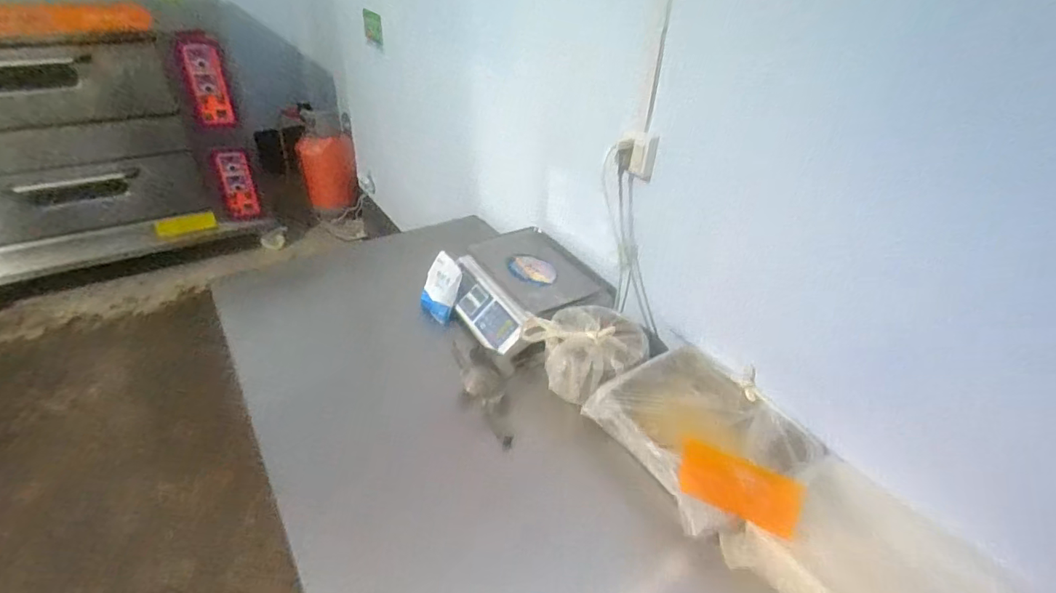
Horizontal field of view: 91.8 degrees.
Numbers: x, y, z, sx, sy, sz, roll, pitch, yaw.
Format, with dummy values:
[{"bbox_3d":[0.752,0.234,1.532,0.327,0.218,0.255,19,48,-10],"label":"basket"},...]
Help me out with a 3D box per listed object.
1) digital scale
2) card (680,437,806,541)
[{"bbox_3d":[-0.002,-0.025,1.223,0.318,0.103,0.359,-17,41,-28],"label":"digital scale"},{"bbox_3d":[0.333,0.300,0.812,0.181,0.085,0.010,17,-2,29],"label":"card"}]

